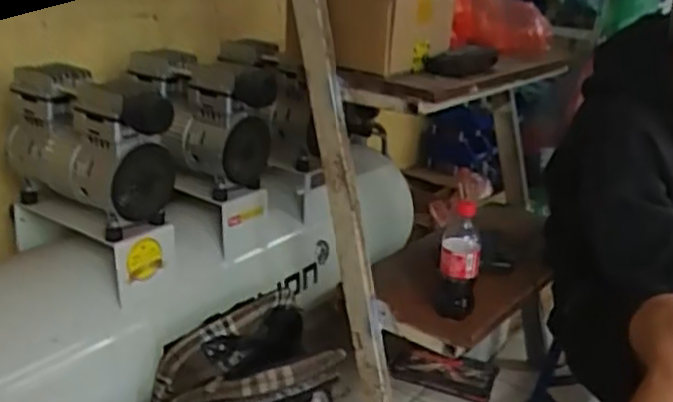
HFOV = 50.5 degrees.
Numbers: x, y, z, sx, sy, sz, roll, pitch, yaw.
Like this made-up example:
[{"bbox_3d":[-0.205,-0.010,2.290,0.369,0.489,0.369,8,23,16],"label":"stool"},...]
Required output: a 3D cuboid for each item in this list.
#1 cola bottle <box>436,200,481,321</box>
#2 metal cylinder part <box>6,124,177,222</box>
[{"bbox_3d":[0.198,0.101,1.154,0.064,0.200,0.072,8,22,11],"label":"cola bottle"},{"bbox_3d":[-0.374,-0.055,1.085,0.236,0.117,0.110,15,25,27],"label":"metal cylinder part"}]

